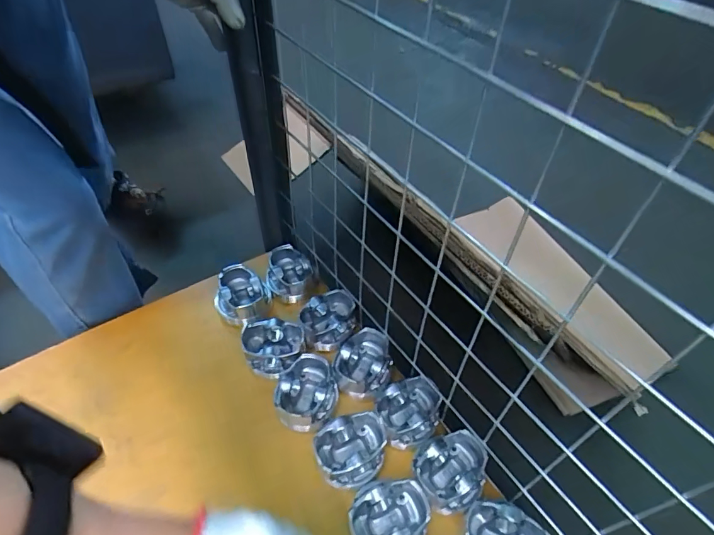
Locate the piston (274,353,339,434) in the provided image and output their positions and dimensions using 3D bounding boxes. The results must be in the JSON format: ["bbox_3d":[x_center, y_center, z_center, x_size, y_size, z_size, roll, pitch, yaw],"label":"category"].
[{"bbox_3d":[-0.062,0.163,0.552,0.075,0.067,0.079,1,48,1],"label":"piston"}]

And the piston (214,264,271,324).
[{"bbox_3d":[-0.172,0.039,0.645,0.076,0.053,0.075,-14,50,-12],"label":"piston"}]

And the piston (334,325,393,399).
[{"bbox_3d":[0.007,0.130,0.571,0.076,0.056,0.077,5,49,4],"label":"piston"}]

